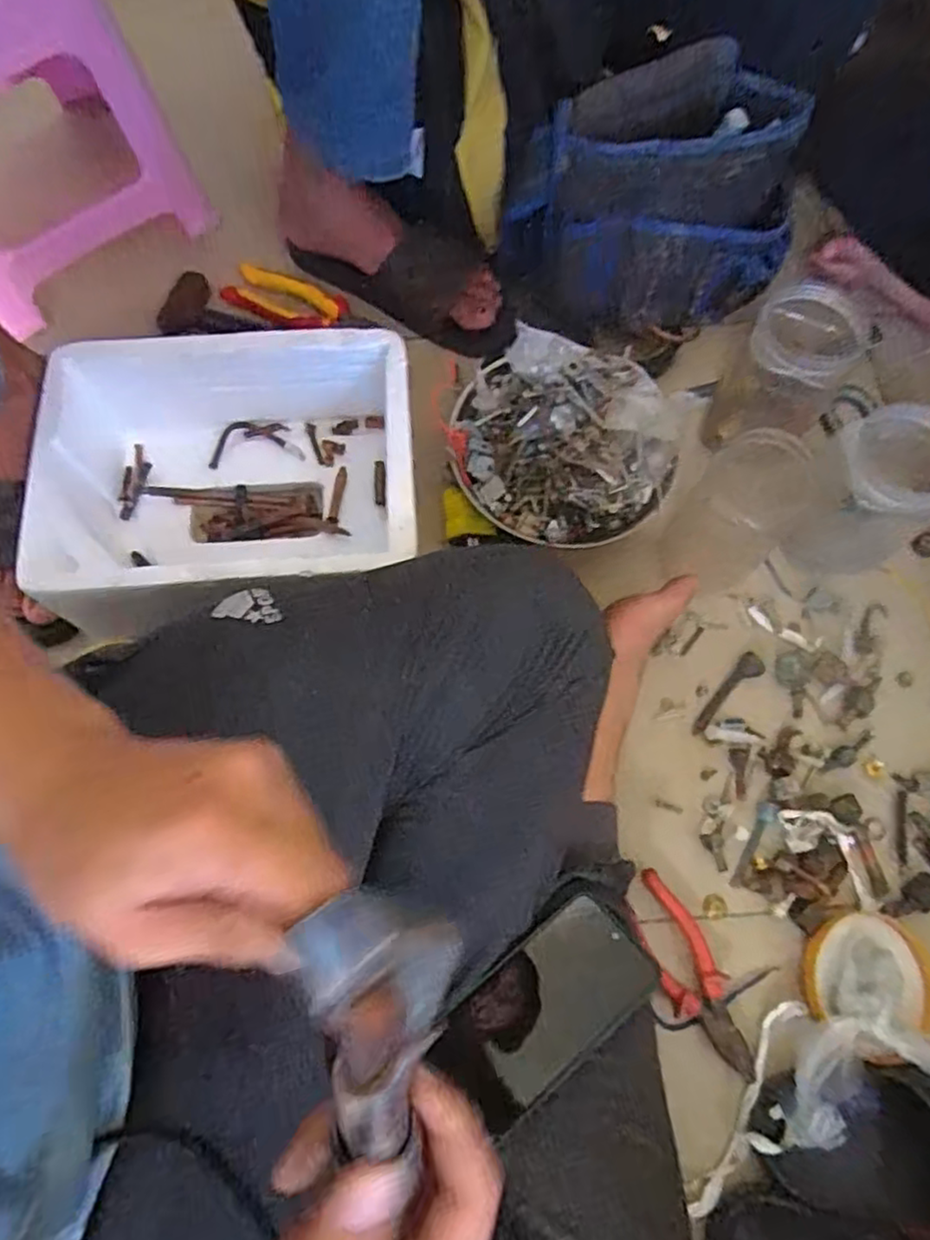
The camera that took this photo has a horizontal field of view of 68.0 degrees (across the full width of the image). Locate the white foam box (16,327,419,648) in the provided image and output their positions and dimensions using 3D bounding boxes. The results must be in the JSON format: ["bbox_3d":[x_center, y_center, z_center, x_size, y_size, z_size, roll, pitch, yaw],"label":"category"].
[{"bbox_3d":[-0.200,-0.119,0.611,0.298,0.119,0.227,-3,72,-2],"label":"white foam box"}]

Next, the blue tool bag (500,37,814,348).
[{"bbox_3d":[0.194,-0.395,0.664,0.276,0.161,0.180,-30,75,-10],"label":"blue tool bag"}]

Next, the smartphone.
[{"bbox_3d":[0.051,0.246,0.439,0.141,0.006,0.074,-33,55,-18],"label":"smartphone"}]

